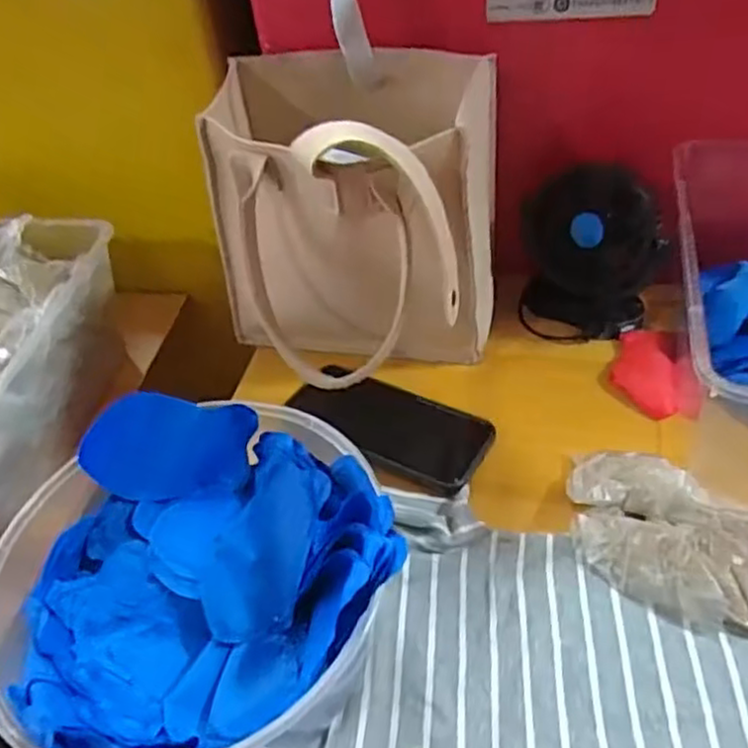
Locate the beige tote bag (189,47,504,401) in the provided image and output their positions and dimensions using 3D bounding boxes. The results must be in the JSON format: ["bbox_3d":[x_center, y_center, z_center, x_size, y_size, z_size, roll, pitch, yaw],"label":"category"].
[{"bbox_3d":[-0.026,-0.113,0.564,0.219,0.217,0.221,11,47,18],"label":"beige tote bag"}]

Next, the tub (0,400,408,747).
[{"bbox_3d":[-0.099,0.128,0.417,0.215,0.117,0.210,-4,45,4],"label":"tub"}]

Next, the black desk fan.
[{"bbox_3d":[0.182,-0.106,0.608,0.114,0.137,0.068,8,47,15],"label":"black desk fan"}]

